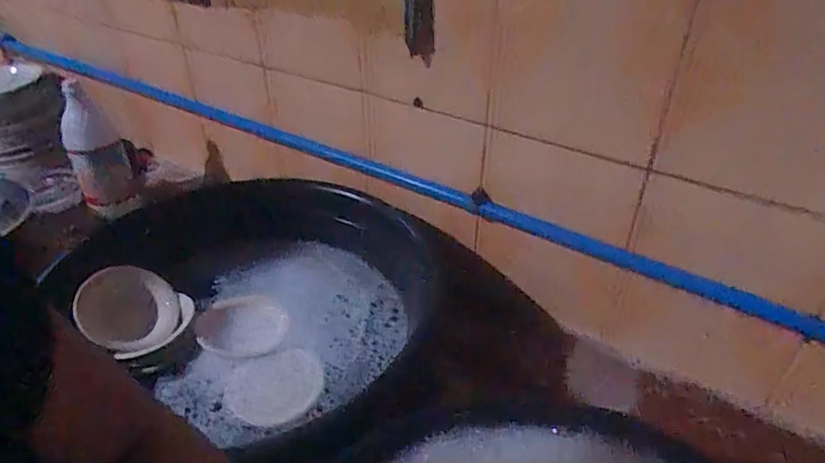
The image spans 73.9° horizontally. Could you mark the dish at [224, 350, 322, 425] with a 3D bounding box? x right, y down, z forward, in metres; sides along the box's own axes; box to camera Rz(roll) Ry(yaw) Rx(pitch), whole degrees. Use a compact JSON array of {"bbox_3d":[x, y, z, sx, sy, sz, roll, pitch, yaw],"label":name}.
[{"bbox_3d":[-0.160,0.183,0.642,0.109,0.011,0.093,-16,39,-21],"label":"dish"}]

